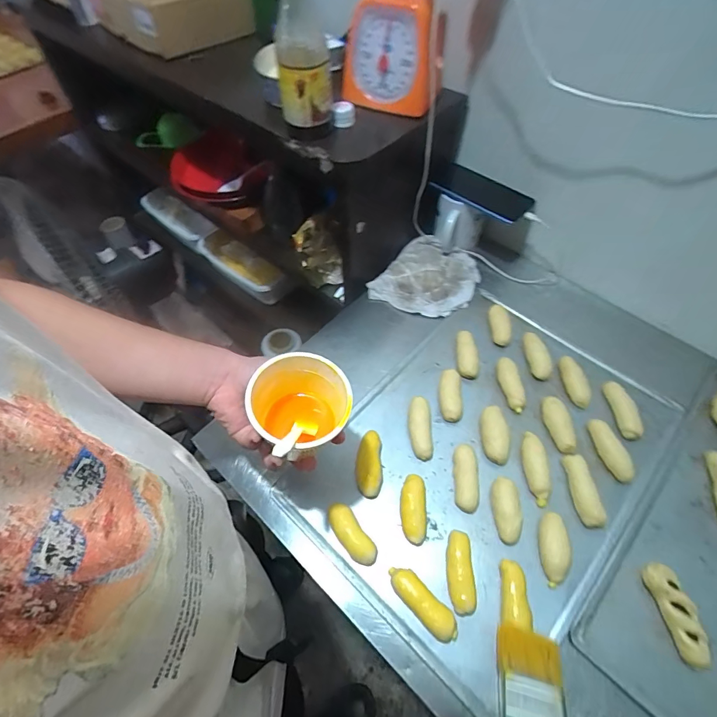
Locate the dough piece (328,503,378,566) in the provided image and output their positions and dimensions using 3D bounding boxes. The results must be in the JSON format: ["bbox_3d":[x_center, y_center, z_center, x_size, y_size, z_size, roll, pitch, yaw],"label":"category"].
[{"bbox_3d":[-0.008,0.198,0.455,0.027,0.021,0.073,-33,74,-21],"label":"dough piece"}]

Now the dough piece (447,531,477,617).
[{"bbox_3d":[0.108,0.225,0.427,0.028,0.021,0.076,-1,56,-1],"label":"dough piece"}]

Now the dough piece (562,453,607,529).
[{"bbox_3d":[0.263,0.153,0.474,0.021,0.022,0.081,-2,56,-1],"label":"dough piece"}]

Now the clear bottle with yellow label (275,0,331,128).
[{"bbox_3d":[-0.064,-0.347,0.453,0.058,0.152,0.046,-5,56,-4],"label":"clear bottle with yellow label"}]

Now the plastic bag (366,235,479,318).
[{"bbox_3d":[0.117,-0.138,0.672,0.151,0.020,0.157,27,60,18],"label":"plastic bag"}]

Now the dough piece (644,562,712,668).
[{"bbox_3d":[0.319,0.256,0.406,0.028,0.023,0.086,-10,56,-6],"label":"dough piece"}]

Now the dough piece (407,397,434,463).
[{"bbox_3d":[0.079,0.090,0.520,0.027,0.022,0.078,-4,56,-3],"label":"dough piece"}]

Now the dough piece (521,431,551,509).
[{"bbox_3d":[0.212,0.131,0.485,0.024,0.018,0.084,2,56,1],"label":"dough piece"}]

